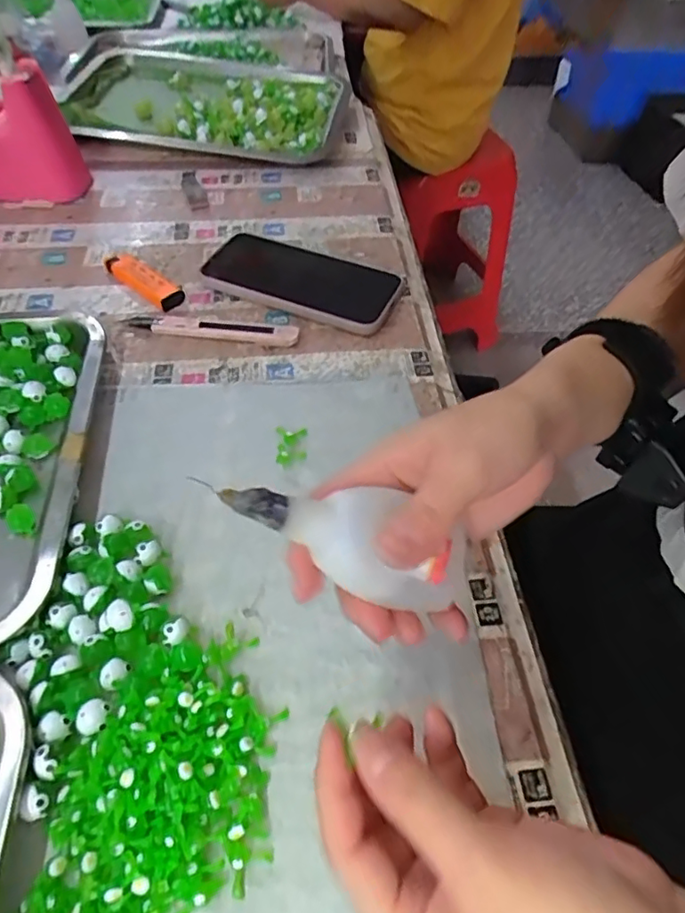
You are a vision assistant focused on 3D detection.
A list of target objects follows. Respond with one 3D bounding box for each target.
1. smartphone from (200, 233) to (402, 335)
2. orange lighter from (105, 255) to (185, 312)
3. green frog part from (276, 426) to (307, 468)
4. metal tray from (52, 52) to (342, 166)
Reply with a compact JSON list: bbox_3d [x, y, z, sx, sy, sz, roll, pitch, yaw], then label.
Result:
[{"bbox_3d":[-0.034,-0.146,0.484,0.160,0.016,0.079,19,52,12],"label":"smartphone"},{"bbox_3d":[-0.163,-0.147,0.479,0.082,0.014,0.021,37,57,24],"label":"orange lighter"},{"bbox_3d":[-0.033,-0.008,0.382,0.020,0.007,0.032,-1,50,-5],"label":"green frog part"},{"bbox_3d":[-0.139,-0.394,0.649,0.285,0.060,0.207,1,50,-3],"label":"metal tray"}]

